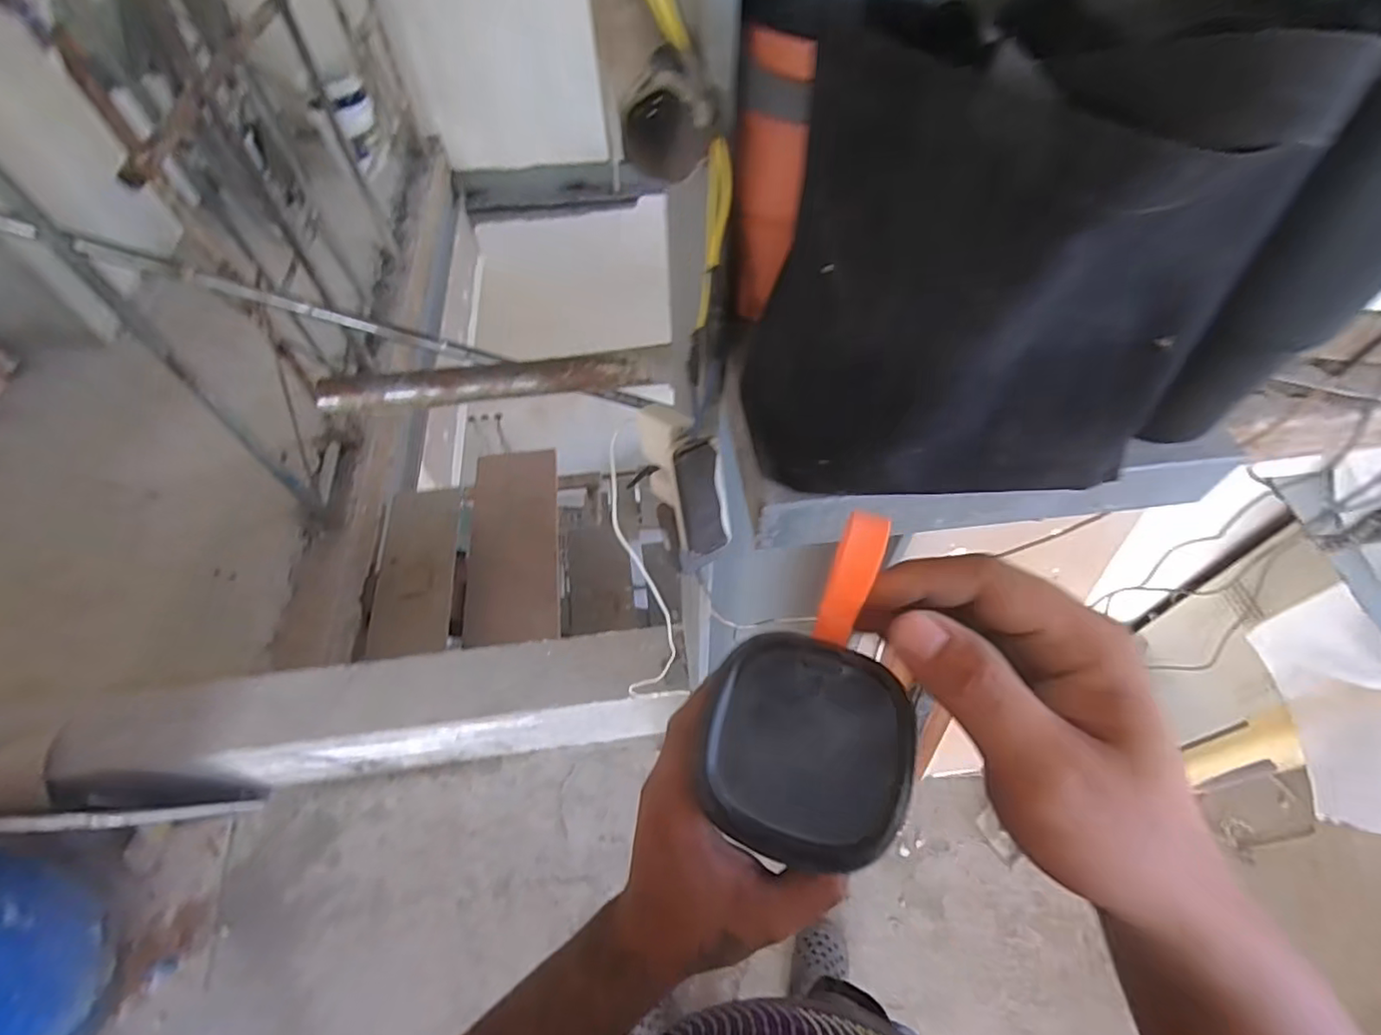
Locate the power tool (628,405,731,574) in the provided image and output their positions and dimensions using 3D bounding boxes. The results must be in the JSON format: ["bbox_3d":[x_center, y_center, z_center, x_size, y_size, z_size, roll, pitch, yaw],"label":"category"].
[{"bbox_3d":[-0.008,-0.022,0.524,0.063,0.159,0.057,-21,34,-13],"label":"power tool"}]

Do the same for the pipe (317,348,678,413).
[{"bbox_3d":[-0.245,-0.174,0.782,0.451,0.046,0.049,-5,54,-3],"label":"pipe"}]

